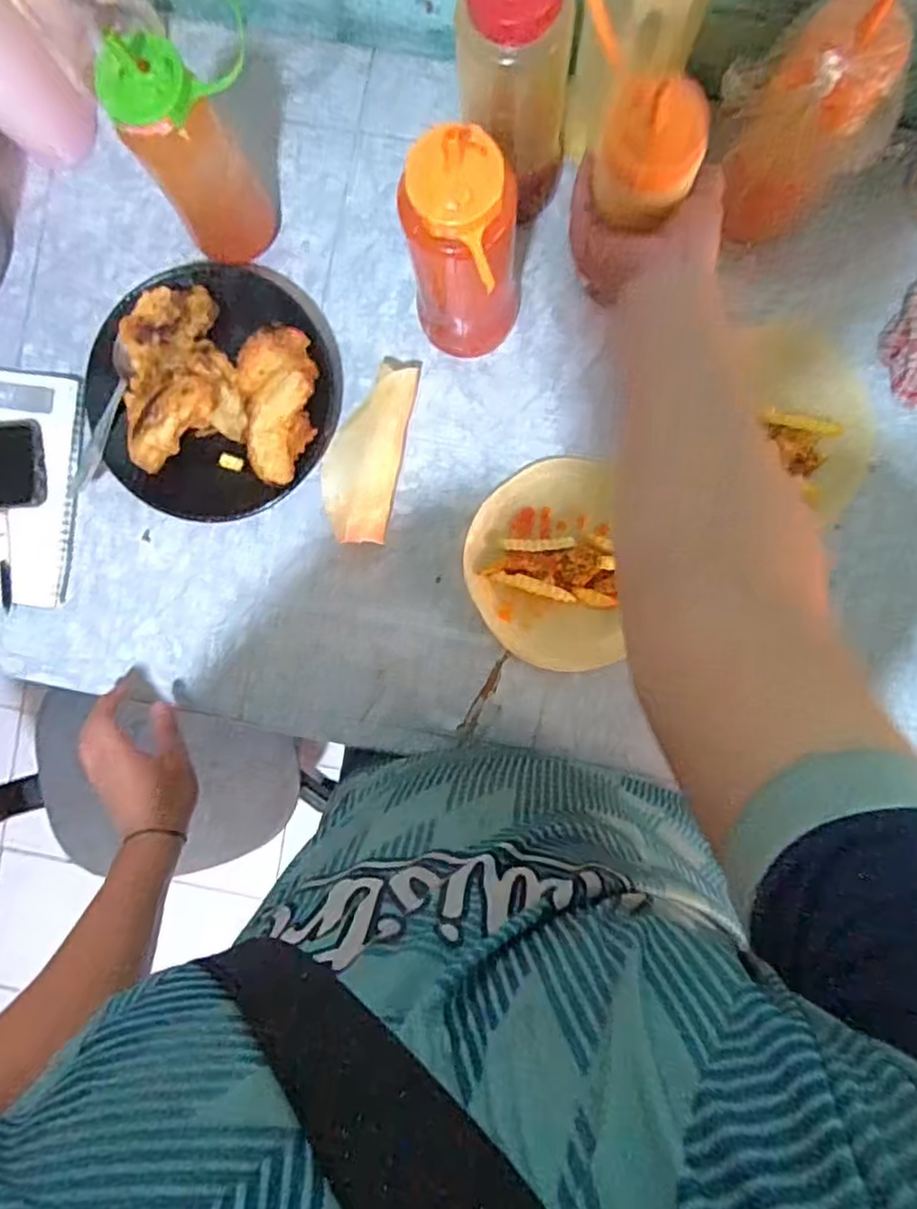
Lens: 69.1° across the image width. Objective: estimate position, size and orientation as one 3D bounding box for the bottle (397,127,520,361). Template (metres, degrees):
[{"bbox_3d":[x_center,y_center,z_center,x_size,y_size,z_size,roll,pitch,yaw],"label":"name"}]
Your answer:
[{"bbox_3d":[0.006,-0.248,0.490,0.076,0.214,0.079,0,92,3],"label":"bottle"}]

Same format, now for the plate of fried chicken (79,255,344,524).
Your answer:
[{"bbox_3d":[-0.219,-0.188,0.576,0.209,0.062,0.222,0,92,3],"label":"plate of fried chicken"}]

